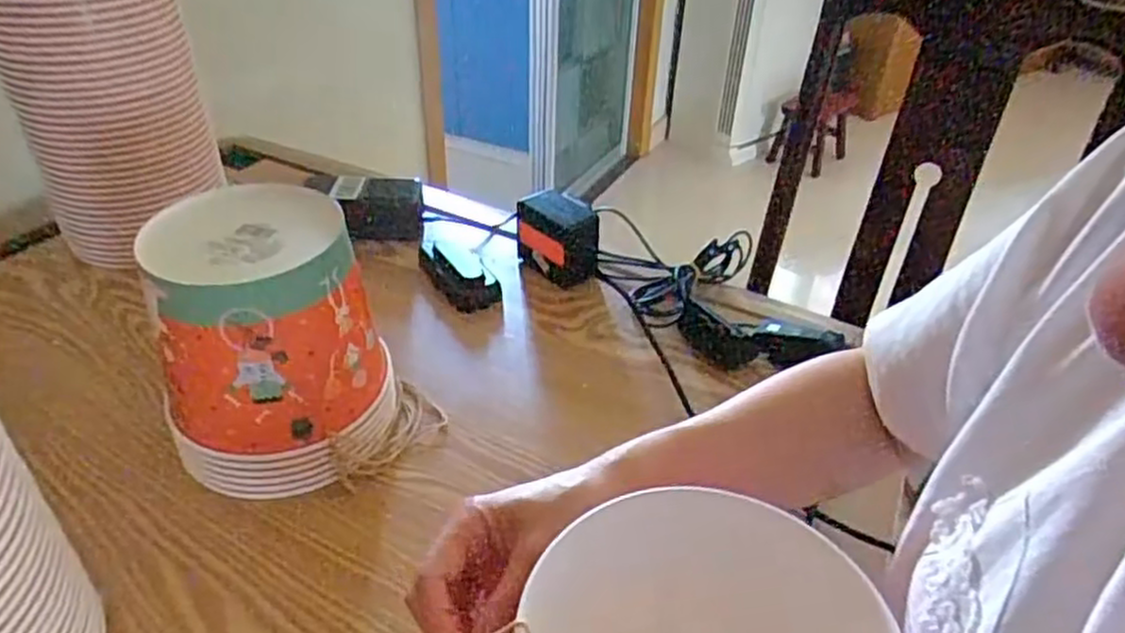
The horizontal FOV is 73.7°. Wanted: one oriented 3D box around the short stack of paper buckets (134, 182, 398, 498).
[{"bbox_3d":[-0.197,0.017,0.531,0.136,0.176,0.134,-3,38,-8],"label":"short stack of paper buckets"}]

